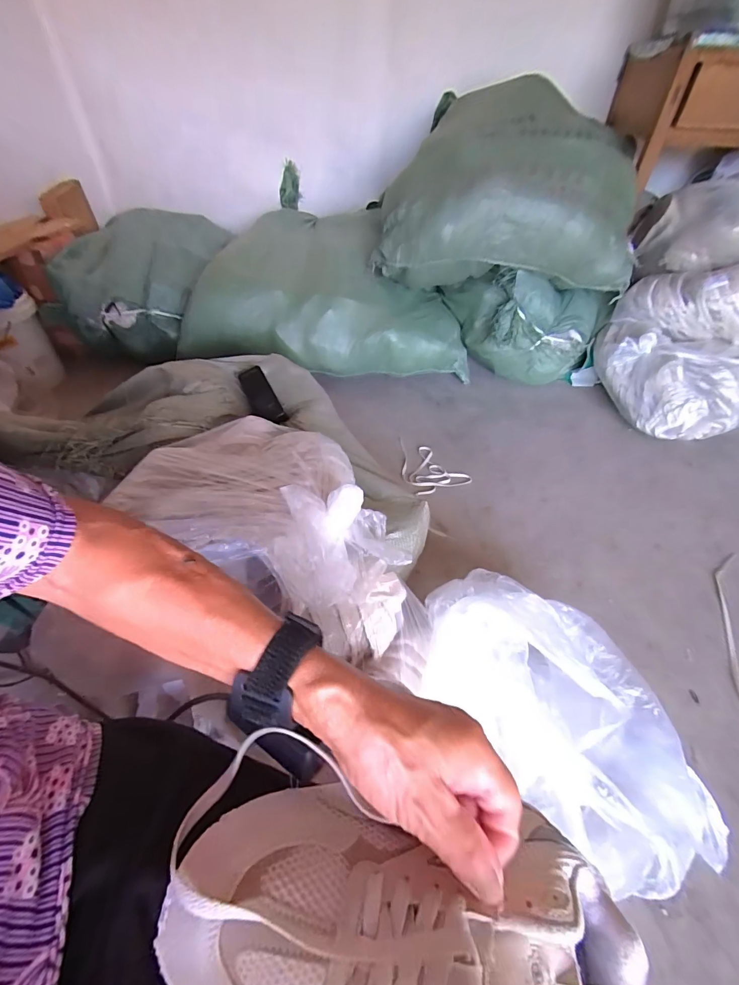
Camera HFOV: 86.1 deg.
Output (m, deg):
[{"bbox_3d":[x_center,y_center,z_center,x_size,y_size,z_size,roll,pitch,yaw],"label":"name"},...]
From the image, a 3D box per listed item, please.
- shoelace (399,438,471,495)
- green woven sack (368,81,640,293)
[{"bbox_3d":[0.157,-0.079,1.079,0.167,0.011,0.206,-16,48,-15],"label":"shoelace"},{"bbox_3d":[0.416,-0.902,1.212,0.765,0.414,0.388,5,46,4],"label":"green woven sack"}]

